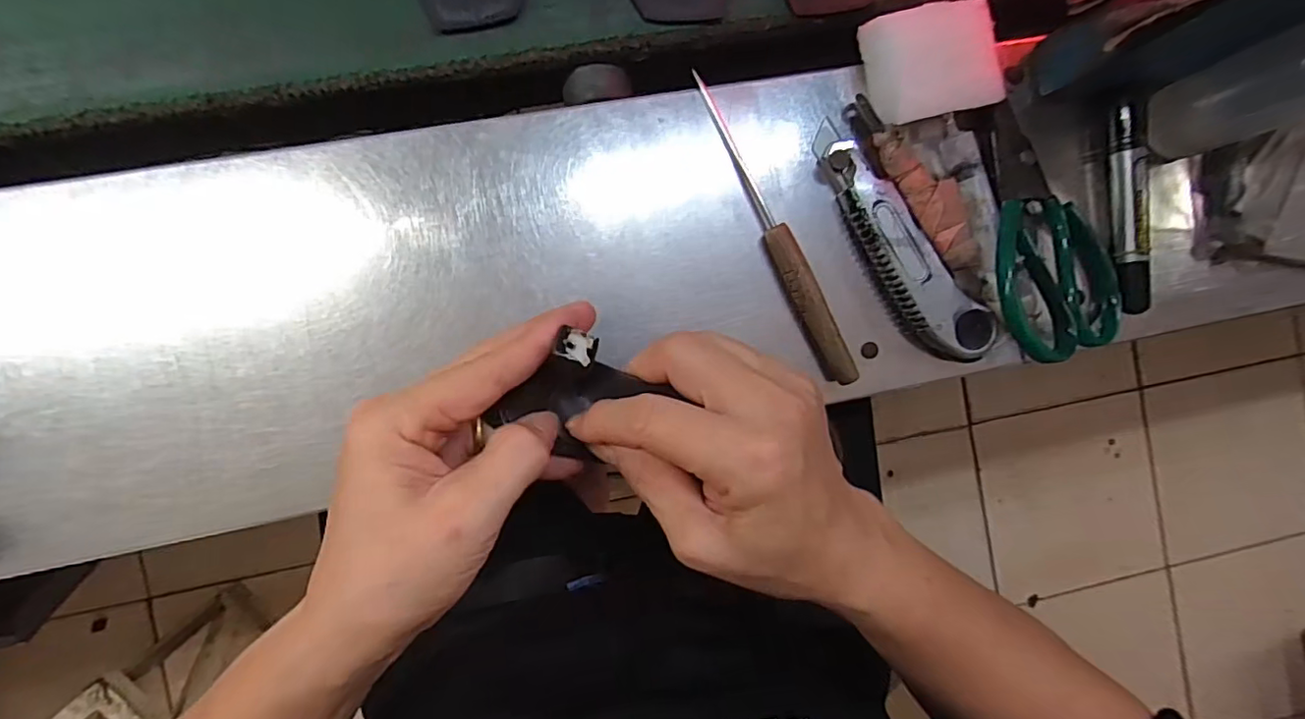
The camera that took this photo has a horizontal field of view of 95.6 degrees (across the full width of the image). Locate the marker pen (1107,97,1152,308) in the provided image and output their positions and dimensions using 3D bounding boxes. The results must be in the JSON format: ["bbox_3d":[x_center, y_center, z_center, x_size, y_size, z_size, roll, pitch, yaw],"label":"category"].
[{"bbox_3d":[0.309,-0.099,0.382,0.020,0.016,0.134,-5,91,-5],"label":"marker pen"}]

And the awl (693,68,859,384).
[{"bbox_3d":[0.072,-0.075,0.348,0.016,0.017,0.193,-27,93,-5],"label":"awl"}]

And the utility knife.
[{"bbox_3d":[0.145,-0.067,0.353,0.037,0.017,0.161,-38,94,-4],"label":"utility knife"}]

